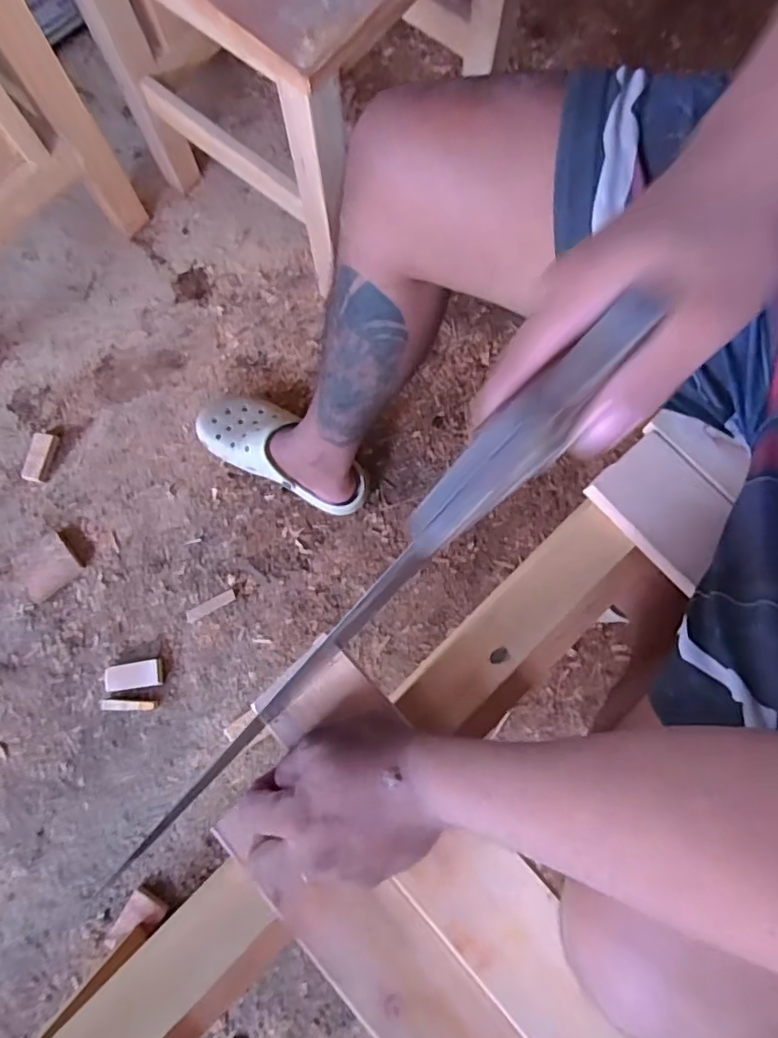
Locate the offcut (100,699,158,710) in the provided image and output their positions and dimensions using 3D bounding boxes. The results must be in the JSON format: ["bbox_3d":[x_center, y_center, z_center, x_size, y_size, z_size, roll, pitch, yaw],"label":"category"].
[{"bbox_3d":[-0.369,0.264,0.823,0.078,0.015,0.014,2,78,1],"label":"offcut"}]

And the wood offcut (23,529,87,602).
[{"bbox_3d":[-0.513,0.070,0.869,0.090,0.018,0.072,-38,80,-7],"label":"wood offcut"}]

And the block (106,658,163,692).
[{"bbox_3d":[-0.366,0.224,0.831,0.078,0.020,0.038,-9,78,-1],"label":"block"}]

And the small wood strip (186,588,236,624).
[{"bbox_3d":[-0.265,0.130,0.859,0.077,0.008,0.019,-29,69,-4],"label":"small wood strip"}]

